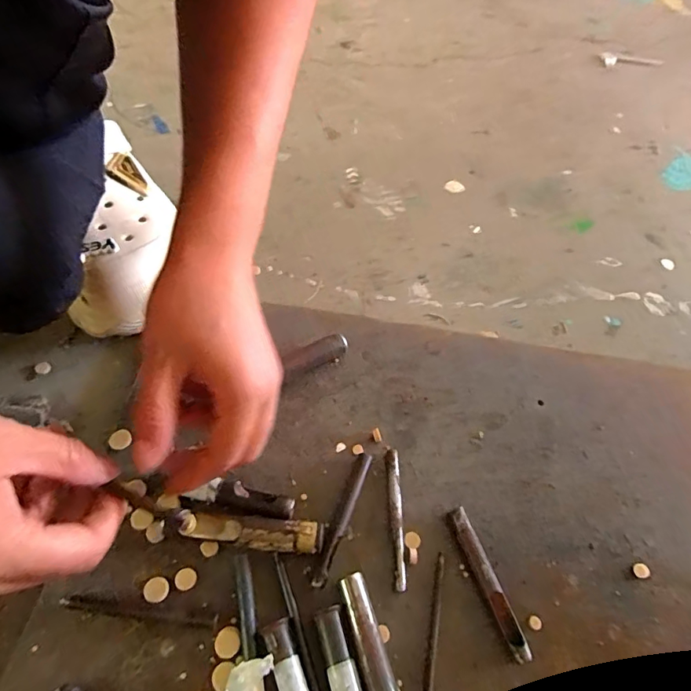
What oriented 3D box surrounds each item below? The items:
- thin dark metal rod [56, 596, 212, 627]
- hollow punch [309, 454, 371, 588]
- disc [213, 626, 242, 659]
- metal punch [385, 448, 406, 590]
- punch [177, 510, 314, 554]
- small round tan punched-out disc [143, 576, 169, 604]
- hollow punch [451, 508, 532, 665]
[{"bbox_3d":[-0.114,0.147,0.267,0.082,0.006,0.006,8,57,1],"label":"thin dark metal rod"},{"bbox_3d":[-0.001,0.107,0.303,0.008,0.008,0.084,21,58,9],"label":"hollow punch"},{"bbox_3d":[-0.064,0.160,0.262,0.015,0.004,0.014,2,57,-3],"label":"disc"},{"bbox_3d":[0.032,0.108,0.307,0.008,0.006,0.084,0,57,-5],"label":"metal punch"},{"bbox_3d":[-0.059,0.112,0.290,0.082,0.016,0.016,6,57,-1],"label":"punch"},{"bbox_3d":[-0.108,0.138,0.276,0.013,0.004,0.014,2,57,-3],"label":"small round tan punched-out disc"},{"bbox_3d":[0.084,0.140,0.289,0.010,0.009,0.085,-15,60,-14],"label":"hollow punch"}]

